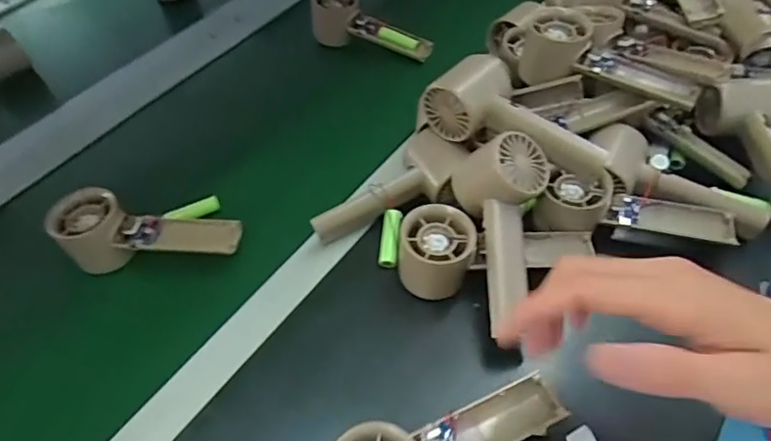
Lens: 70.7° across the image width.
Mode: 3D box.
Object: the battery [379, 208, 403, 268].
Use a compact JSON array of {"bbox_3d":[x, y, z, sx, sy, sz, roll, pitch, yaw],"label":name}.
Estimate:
[{"bbox_3d":[0.005,0.014,0.470,0.016,0.014,0.050,5,68,7],"label":"battery"}]

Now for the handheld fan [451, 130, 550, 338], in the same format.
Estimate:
[{"bbox_3d":[0.090,0.003,0.423,0.069,0.053,0.147,1,76,4],"label":"handheld fan"}]

